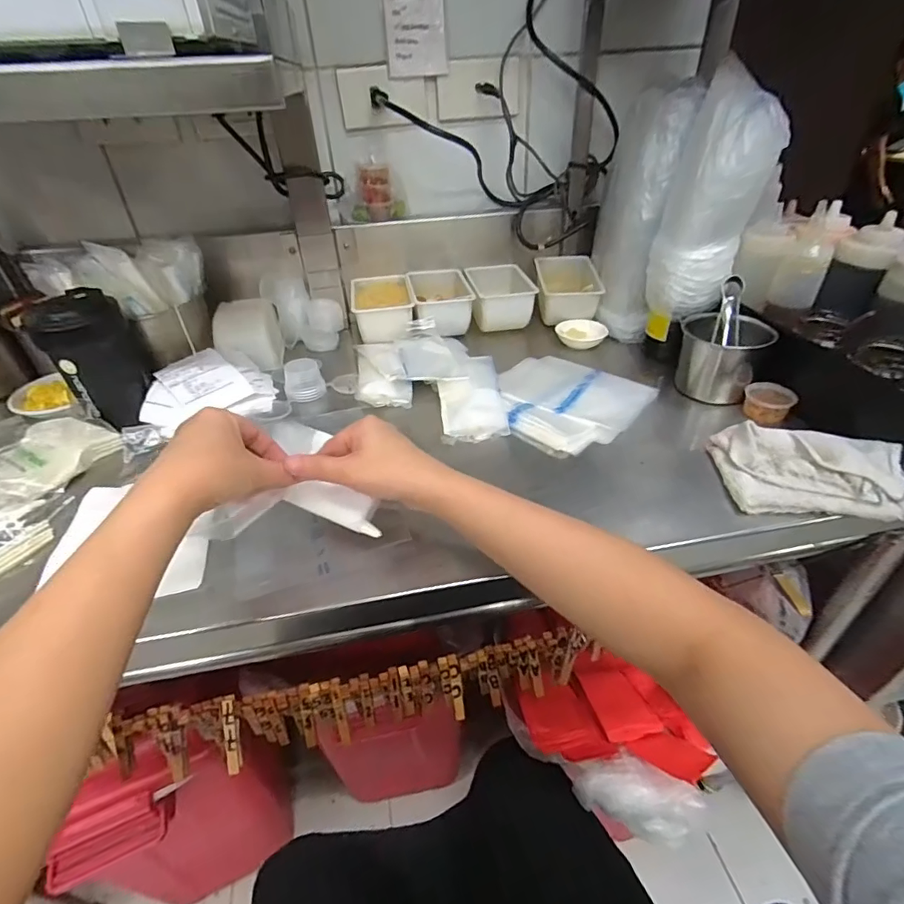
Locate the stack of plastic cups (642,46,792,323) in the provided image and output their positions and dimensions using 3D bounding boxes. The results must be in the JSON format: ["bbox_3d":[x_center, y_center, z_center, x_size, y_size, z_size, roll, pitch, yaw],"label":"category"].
[{"bbox_3d":[0.292,-0.279,0.551,0.099,0.238,0.074,11,39,18],"label":"stack of plastic cups"}]

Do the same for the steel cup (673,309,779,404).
[{"bbox_3d":[0.327,-0.118,0.593,0.093,0.089,0.079,22,43,29],"label":"steel cup"}]

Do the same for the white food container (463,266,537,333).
[{"bbox_3d":[0.075,-0.245,0.774,0.091,0.072,0.118,-6,37,-3],"label":"white food container"}]

